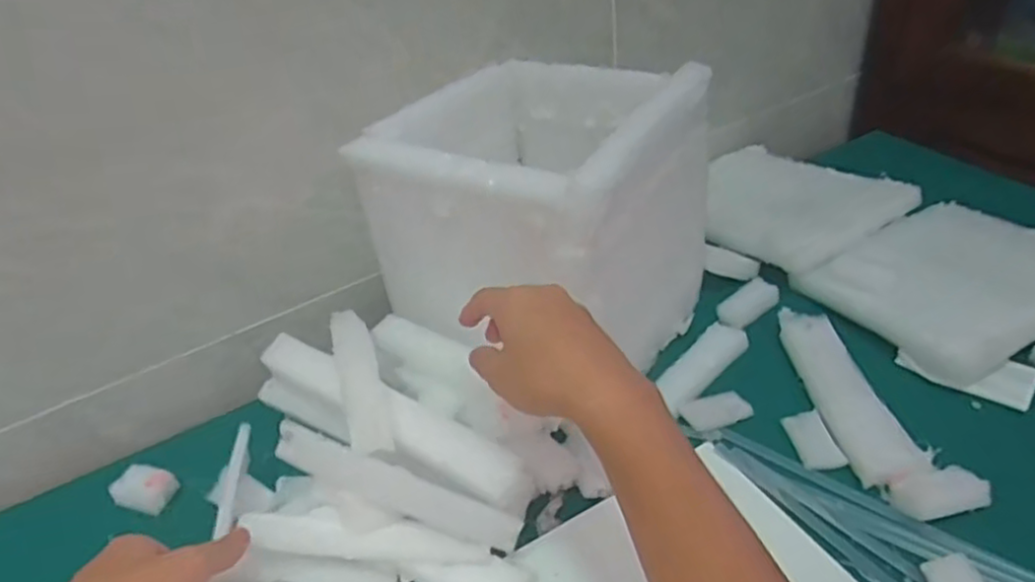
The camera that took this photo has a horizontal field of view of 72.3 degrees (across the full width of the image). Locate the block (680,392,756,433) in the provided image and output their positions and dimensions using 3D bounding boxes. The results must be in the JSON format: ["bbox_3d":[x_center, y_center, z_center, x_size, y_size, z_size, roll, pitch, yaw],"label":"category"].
[{"bbox_3d":[0.162,0.097,0.577,0.056,0.008,0.033,-18,39,-14],"label":"block"}]

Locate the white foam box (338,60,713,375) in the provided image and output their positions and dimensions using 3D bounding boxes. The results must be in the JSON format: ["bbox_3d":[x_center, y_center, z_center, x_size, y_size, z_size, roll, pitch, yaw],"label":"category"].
[{"bbox_3d":[0.019,-0.064,0.599,0.216,0.213,0.212,18,44,30],"label":"white foam box"}]

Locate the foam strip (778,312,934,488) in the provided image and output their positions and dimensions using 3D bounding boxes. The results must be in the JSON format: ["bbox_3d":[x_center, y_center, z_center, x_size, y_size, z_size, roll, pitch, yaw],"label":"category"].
[{"bbox_3d":[0.260,0.080,0.562,0.046,0.020,0.173,-8,38,-1],"label":"foam strip"}]

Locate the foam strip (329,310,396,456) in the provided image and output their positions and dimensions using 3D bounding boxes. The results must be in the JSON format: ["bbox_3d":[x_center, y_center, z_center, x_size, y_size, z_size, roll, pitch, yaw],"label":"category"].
[{"bbox_3d":[-0.119,0.057,0.526,0.029,0.019,0.167,-17,38,-12],"label":"foam strip"}]

